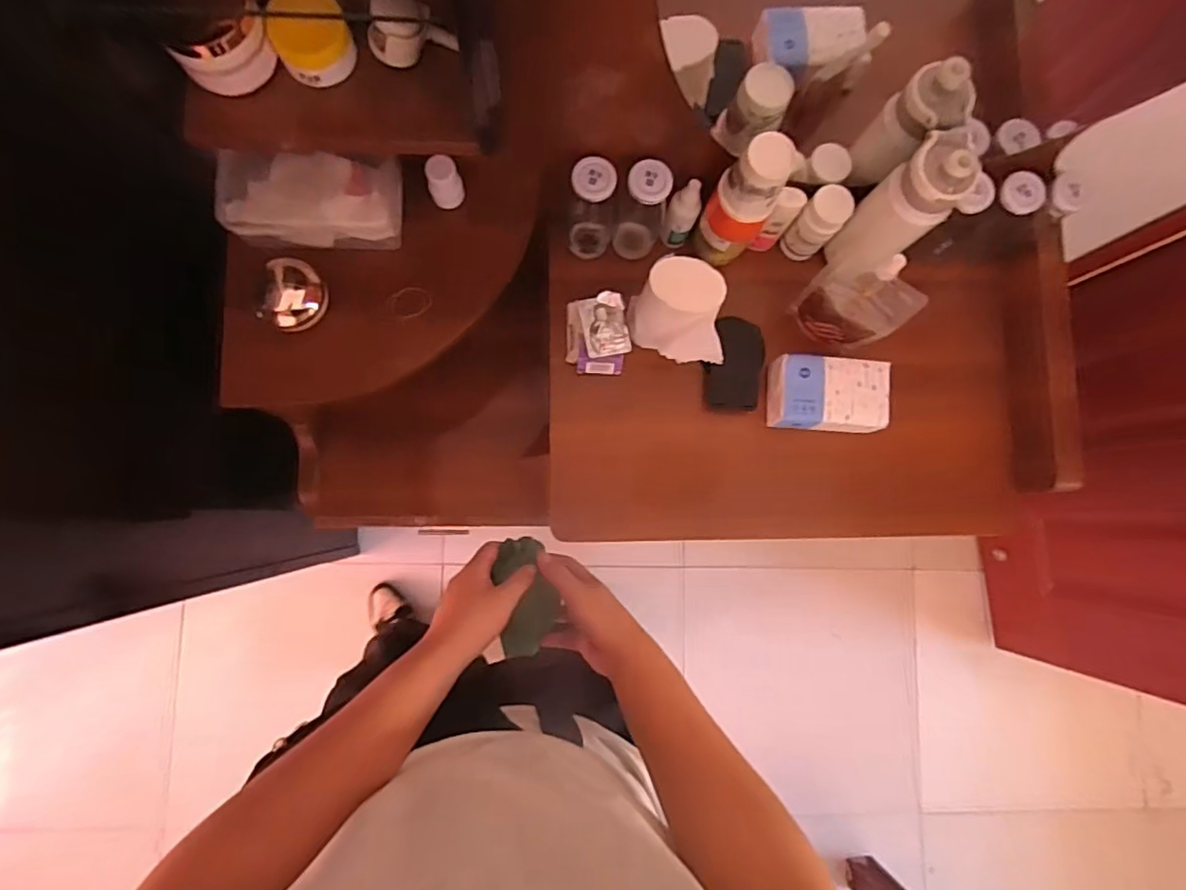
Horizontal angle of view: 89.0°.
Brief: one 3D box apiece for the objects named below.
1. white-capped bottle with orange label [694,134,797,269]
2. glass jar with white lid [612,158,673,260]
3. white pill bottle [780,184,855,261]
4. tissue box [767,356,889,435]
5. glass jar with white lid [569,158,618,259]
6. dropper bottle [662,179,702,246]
[{"bbox_3d":[0.174,-0.285,0.717,0.071,0.189,0.064,26,82,0],"label":"white-capped bottle with orange label"},{"bbox_3d":[0.062,-0.293,0.764,0.059,0.157,0.053,16,83,-1],"label":"glass jar with white lid"},{"bbox_3d":[0.296,-0.293,0.800,0.052,0.107,0.051,41,83,2],"label":"white pill bottle"},{"bbox_3d":[0.311,-0.065,0.808,0.145,0.059,0.095,6,83,-3],"label":"tissue box"},{"bbox_3d":[-0.001,-0.292,0.752,0.054,0.150,0.054,0,83,-3],"label":"glass jar with white lid"},{"bbox_3d":[0.114,-0.298,0.782,0.038,0.114,0.032,21,82,-1],"label":"dropper bottle"}]

